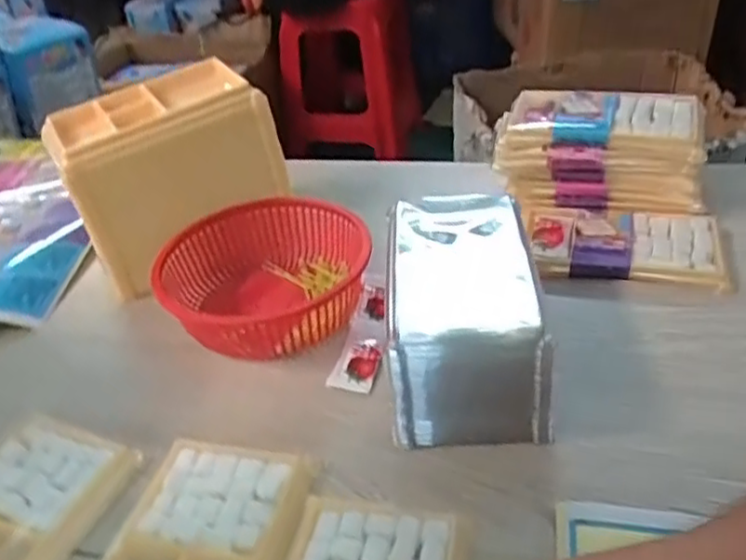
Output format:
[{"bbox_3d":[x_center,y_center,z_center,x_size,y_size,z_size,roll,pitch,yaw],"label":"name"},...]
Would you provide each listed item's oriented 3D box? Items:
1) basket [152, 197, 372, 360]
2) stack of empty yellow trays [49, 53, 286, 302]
[{"bbox_3d":[-0.066,-0.007,0.462,0.117,0.054,0.128,-4,35,3],"label":"basket"},{"bbox_3d":[-0.146,-0.077,0.518,0.144,0.114,0.083,-22,38,-20],"label":"stack of empty yellow trays"}]

